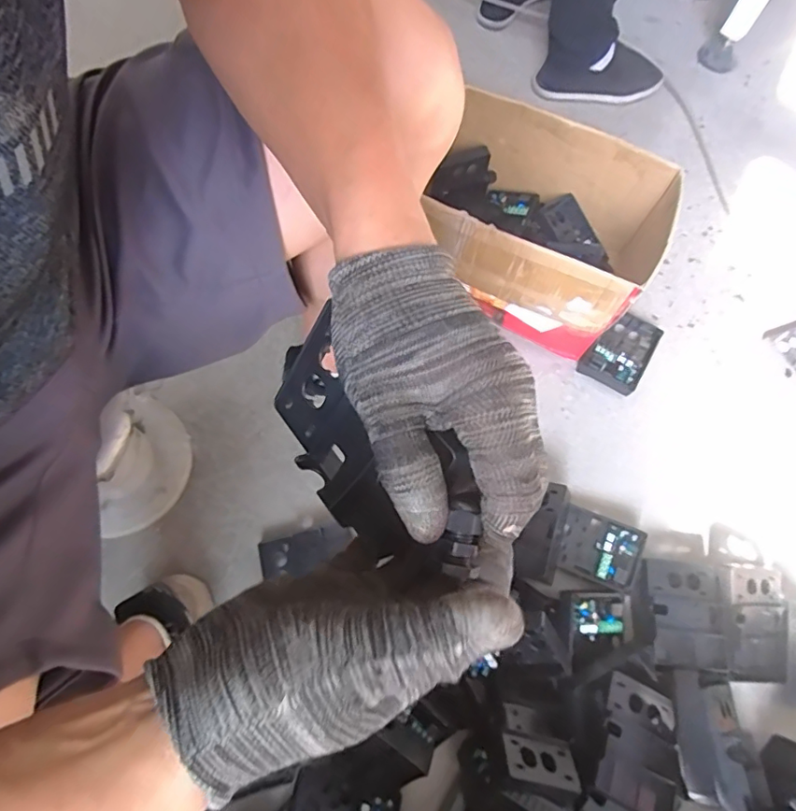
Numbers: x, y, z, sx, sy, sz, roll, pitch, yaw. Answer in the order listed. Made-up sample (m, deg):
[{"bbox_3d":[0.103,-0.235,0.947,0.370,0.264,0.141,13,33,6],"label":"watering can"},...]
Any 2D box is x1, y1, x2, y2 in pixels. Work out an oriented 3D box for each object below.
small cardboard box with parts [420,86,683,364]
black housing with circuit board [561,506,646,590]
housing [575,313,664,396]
[{"bbox_3d":[0.216,-0.265,0.811,0.340,0.205,0.238,28,71,8],"label":"small cardboard box with parts"},{"bbox_3d":[0.270,0.193,0.706,0.103,0.039,0.089,23,70,9],"label":"black housing with circuit board"},{"bbox_3d":[0.349,-0.081,0.828,0.088,0.035,0.134,35,72,13],"label":"housing"}]

